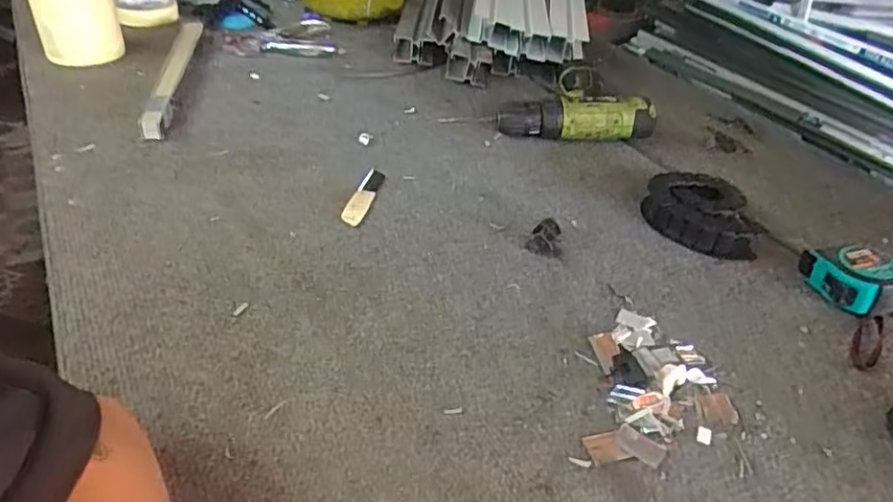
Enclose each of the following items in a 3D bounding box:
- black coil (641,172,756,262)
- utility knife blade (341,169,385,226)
[{"bbox_3d":[0.243,-0.036,0.601,0.084,0.037,0.094,2,37,-5],"label":"black coil"},{"bbox_3d":[-0.079,-0.054,0.597,0.019,0.008,0.091,10,37,5],"label":"utility knife blade"}]

